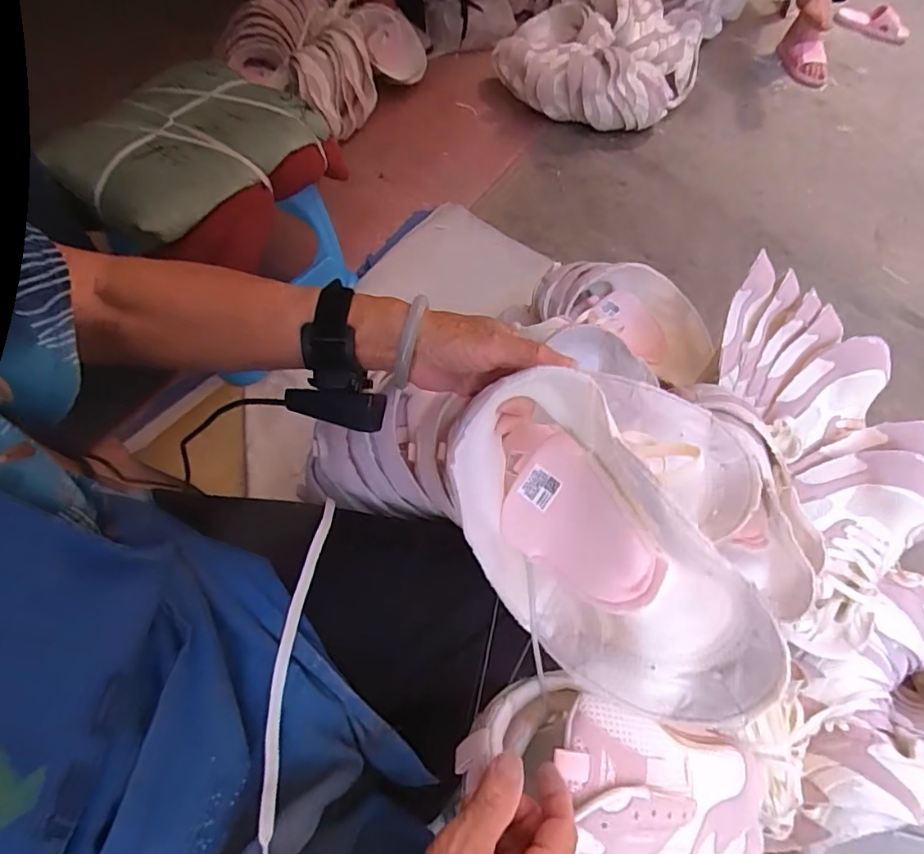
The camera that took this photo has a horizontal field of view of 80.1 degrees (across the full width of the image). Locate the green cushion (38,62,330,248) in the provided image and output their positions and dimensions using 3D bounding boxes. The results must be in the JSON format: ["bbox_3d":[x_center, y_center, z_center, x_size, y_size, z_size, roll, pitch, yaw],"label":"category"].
[{"bbox_3d":[-0.364,-0.377,0.729,0.231,0.070,0.333,23,61,11],"label":"green cushion"}]

